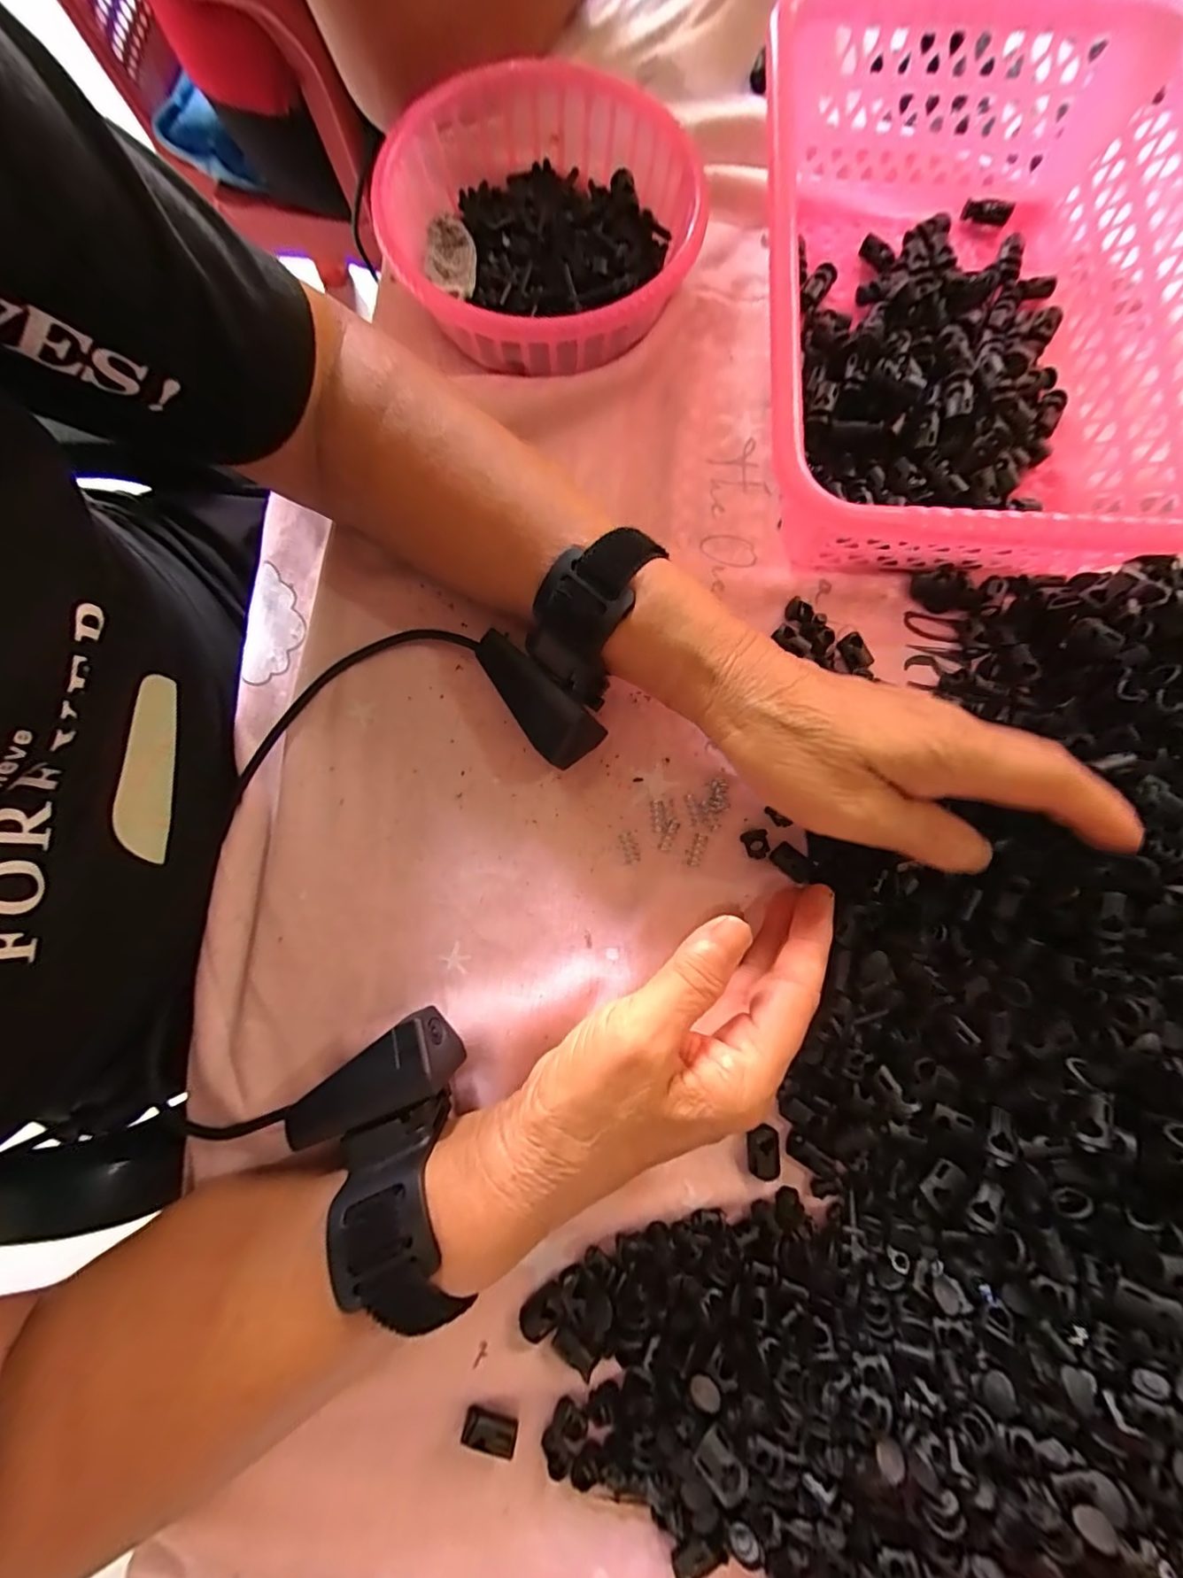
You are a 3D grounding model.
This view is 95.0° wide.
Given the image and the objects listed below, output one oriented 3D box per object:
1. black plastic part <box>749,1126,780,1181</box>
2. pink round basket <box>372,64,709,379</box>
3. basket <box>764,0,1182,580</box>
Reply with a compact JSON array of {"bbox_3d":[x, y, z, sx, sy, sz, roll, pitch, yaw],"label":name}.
[{"bbox_3d":[0.077,0.162,0.240,0.014,0.006,0.020,-2,80,0],"label":"black plastic part"},{"bbox_3d":[-0.027,-0.302,0.299,0.158,0.050,0.158,0,80,0],"label":"pink round basket"},{"bbox_3d":[0.188,-0.241,0.275,0.208,0.077,0.294,3,80,1],"label":"basket"}]

